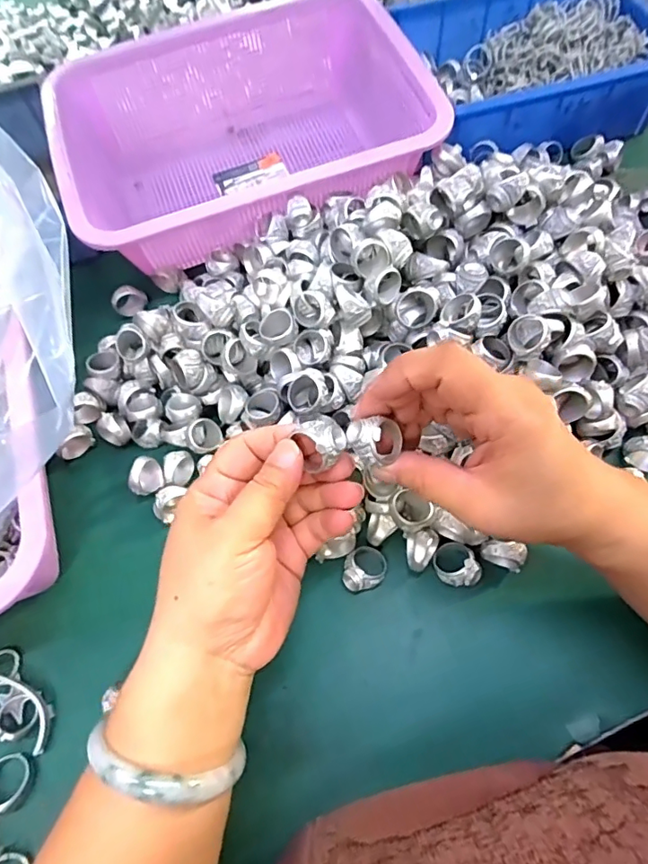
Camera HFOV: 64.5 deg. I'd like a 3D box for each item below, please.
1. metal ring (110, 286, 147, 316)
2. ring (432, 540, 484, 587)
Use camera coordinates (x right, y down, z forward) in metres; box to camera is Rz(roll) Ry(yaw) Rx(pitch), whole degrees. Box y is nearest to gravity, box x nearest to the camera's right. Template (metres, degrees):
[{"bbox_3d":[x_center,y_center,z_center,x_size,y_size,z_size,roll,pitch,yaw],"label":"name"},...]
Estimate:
[{"bbox_3d":[-0.160,-0.108,0.421,0.026,0.020,0.015,-34,67,-14],"label":"metal ring"},{"bbox_3d":[0.081,0.081,0.312,0.024,0.017,0.029,-39,68,-16],"label":"ring"}]

